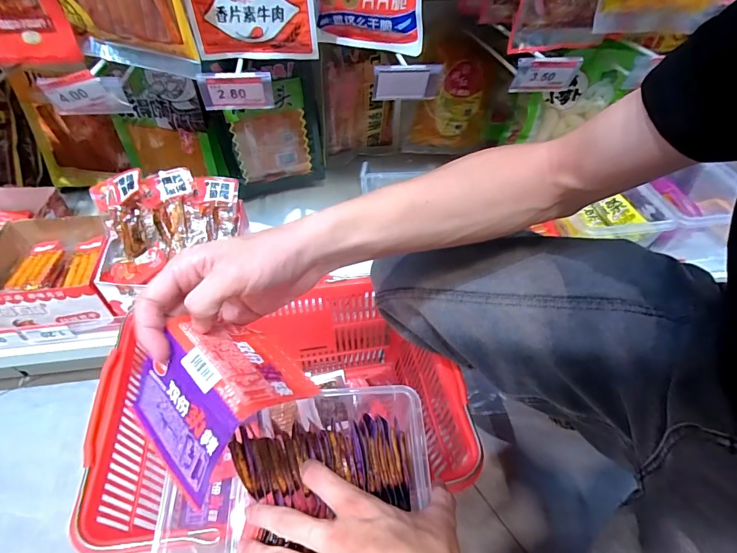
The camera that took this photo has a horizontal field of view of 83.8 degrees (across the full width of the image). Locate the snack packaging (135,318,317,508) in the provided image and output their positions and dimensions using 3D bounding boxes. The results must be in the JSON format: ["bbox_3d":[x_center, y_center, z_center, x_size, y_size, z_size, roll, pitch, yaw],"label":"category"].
[{"bbox_3d":[-0.104,0.073,0.275,0.097,0.054,0.093,-37,58,-28],"label":"snack packaging"}]

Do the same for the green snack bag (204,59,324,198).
[{"bbox_3d":[-0.172,-0.253,0.756,0.190,0.224,0.033,-26,54,-22],"label":"green snack bag"}]

